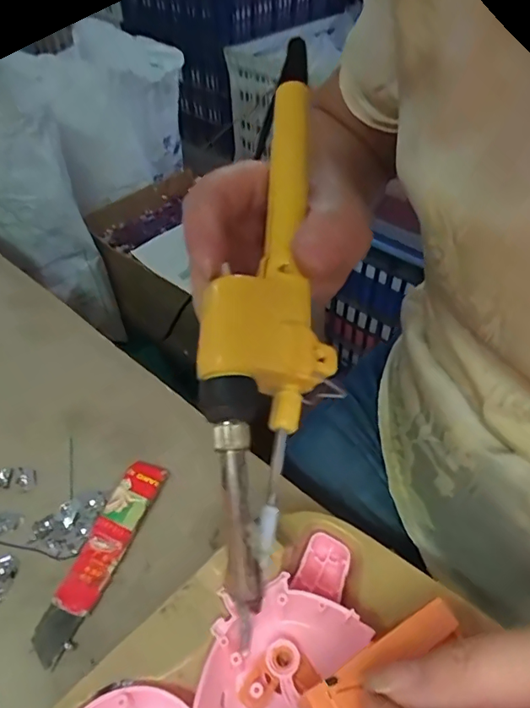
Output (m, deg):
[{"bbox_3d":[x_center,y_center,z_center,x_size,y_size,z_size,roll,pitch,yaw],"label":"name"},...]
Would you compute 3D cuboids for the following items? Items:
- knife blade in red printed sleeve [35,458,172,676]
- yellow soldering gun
[{"bbox_3d":[-0.086,0.103,0.269,0.022,0.011,0.104,15,47,14],"label":"knife blade in red printed sleeve"},{"bbox_3d":[0.004,-0.027,0.186,0.040,0.035,0.213,5,68,5],"label":"yellow soldering gun"}]

